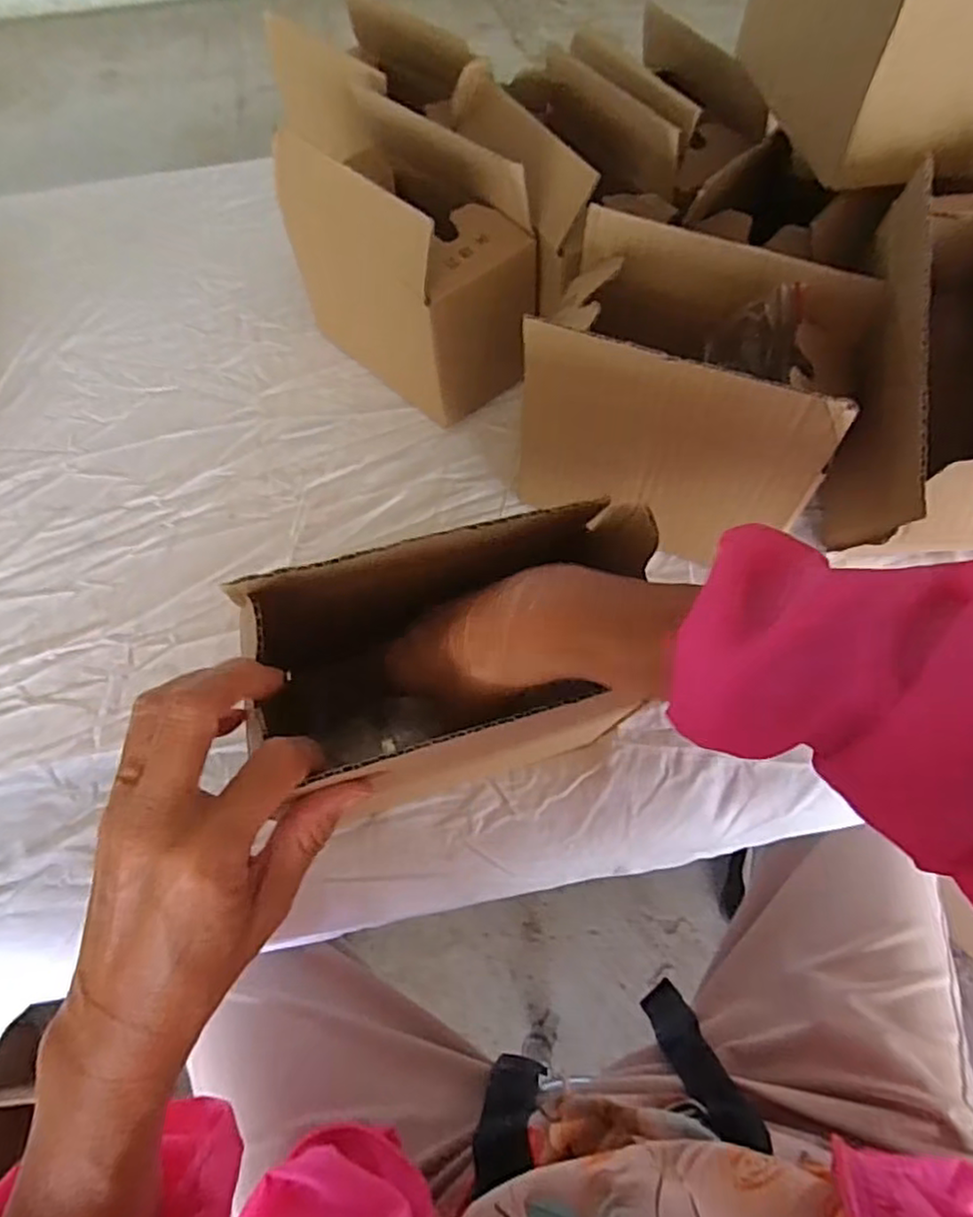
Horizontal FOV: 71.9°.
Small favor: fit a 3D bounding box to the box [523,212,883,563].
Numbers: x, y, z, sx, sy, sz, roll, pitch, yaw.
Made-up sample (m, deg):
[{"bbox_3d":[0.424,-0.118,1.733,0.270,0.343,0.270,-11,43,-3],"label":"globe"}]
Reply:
[{"bbox_3d":[0.120,-0.132,0.403,0.169,0.122,0.113,22,65,13],"label":"box"}]

